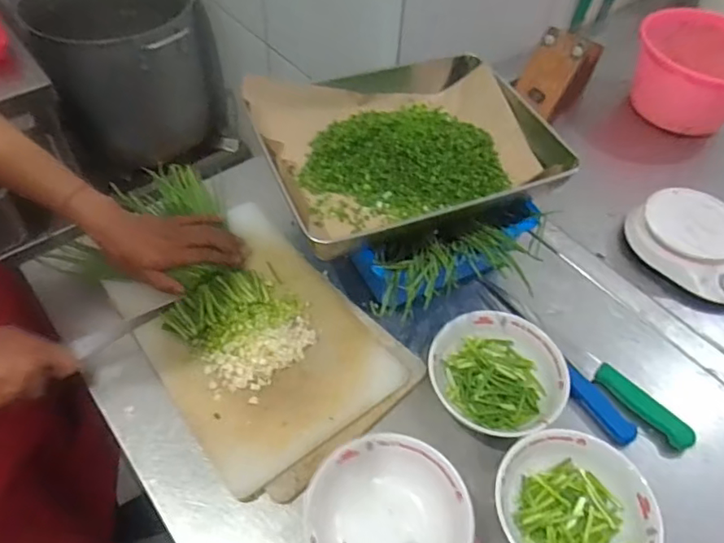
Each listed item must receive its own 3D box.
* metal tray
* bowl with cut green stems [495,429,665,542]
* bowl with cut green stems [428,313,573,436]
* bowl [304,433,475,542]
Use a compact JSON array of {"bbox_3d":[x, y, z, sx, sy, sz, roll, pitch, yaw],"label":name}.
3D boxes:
[{"bbox_3d":[0.044,-0.186,0.754,0.344,0.072,0.350,-15,54,-14],"label":"metal tray"},{"bbox_3d":[0.202,0.238,0.545,0.145,0.076,0.146,1,51,-2],"label":"bowl with cut green stems"},{"bbox_3d":[0.152,0.116,0.635,0.145,0.055,0.125,21,53,14],"label":"bowl with cut green stems"},{"bbox_3d":[0.022,0.232,0.530,0.141,0.052,0.140,1,51,-2],"label":"bowl"}]

